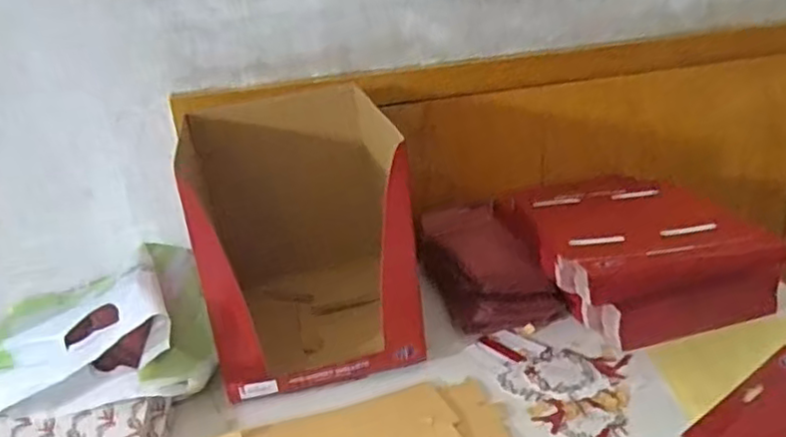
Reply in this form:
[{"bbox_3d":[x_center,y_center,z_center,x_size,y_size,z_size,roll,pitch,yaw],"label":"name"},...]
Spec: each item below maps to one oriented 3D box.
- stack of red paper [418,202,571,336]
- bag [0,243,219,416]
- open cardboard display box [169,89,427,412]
[{"bbox_3d":[0.108,0.052,0.806,0.130,0.084,0.214,-9,23,-7],"label":"stack of red paper"},{"bbox_3d":[-0.305,0.105,0.671,0.241,0.103,0.233,-6,23,-1],"label":"bag"},{"bbox_3d":[-0.099,0.014,0.718,0.204,0.239,0.237,-10,23,-10],"label":"open cardboard display box"}]

